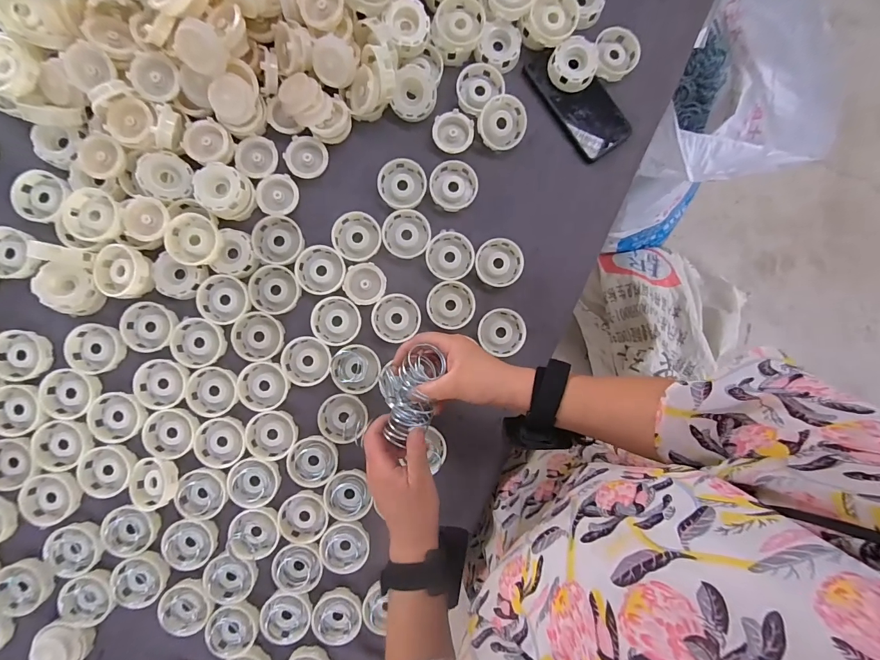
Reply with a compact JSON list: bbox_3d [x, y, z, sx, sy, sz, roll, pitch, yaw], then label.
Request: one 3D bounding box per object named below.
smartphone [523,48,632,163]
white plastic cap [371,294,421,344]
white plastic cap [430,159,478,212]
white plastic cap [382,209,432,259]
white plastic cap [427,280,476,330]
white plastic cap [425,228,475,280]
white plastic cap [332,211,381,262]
[{"bbox_3d":[0.183,-0.305,0.505,0.071,0.016,0.158,-36,90,-5],"label":"smartphone"},{"bbox_3d":[-0.057,-0.015,0.499,0.061,0.015,0.061,0,88,-4],"label":"white plastic cap"},{"bbox_3d":[0.019,-0.190,0.504,0.060,0.015,0.062,0,88,-4],"label":"white plastic cap"},{"bbox_3d":[-0.043,-0.125,0.499,0.061,0.014,0.060,0,88,-4],"label":"white plastic cap"},{"bbox_3d":[0.015,-0.032,0.504,0.061,0.015,0.061,0,88,-4],"label":"white plastic cap"},{"bbox_3d":[0.014,-0.097,0.500,0.060,0.012,0.062,12,88,1],"label":"white plastic cap"},{"bbox_3d":[-0.107,-0.122,0.496,0.061,0.012,0.062,0,88,-4],"label":"white plastic cap"}]

